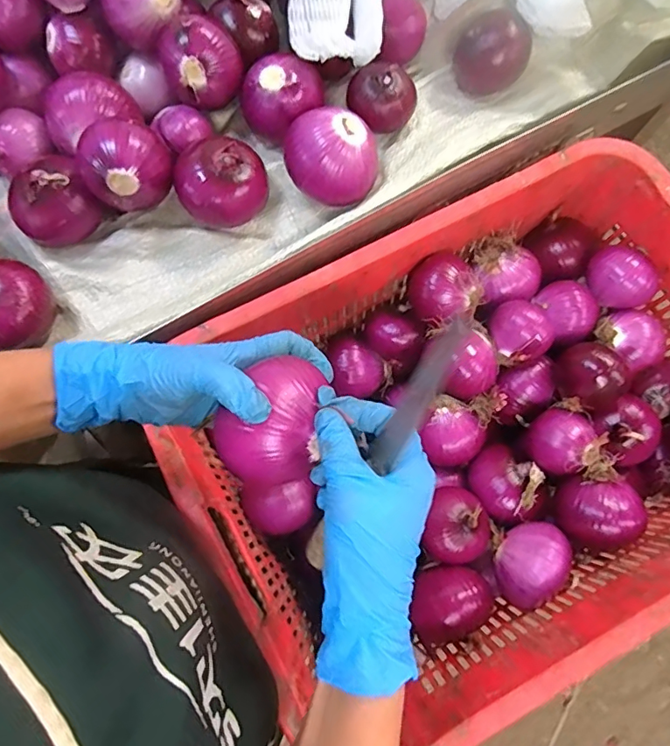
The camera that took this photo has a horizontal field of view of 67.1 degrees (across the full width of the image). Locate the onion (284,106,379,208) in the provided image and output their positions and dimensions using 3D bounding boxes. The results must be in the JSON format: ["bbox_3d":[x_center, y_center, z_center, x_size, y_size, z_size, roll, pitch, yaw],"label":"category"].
[{"bbox_3d":[-0.005,-0.212,0.498,0.091,0.062,0.076,17,78,5],"label":"onion"}]

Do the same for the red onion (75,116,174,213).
[{"bbox_3d":[-0.197,-0.195,0.483,0.080,0.066,0.065,-32,78,-6],"label":"red onion"}]

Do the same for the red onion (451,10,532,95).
[{"bbox_3d":[0.168,-0.345,0.547,0.078,0.057,0.064,12,77,4],"label":"red onion"}]

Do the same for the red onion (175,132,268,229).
[{"bbox_3d":[-0.114,-0.190,0.512,0.086,0.067,0.076,0,77,1],"label":"red onion"}]

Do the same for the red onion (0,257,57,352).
[{"bbox_3d":[-0.313,-0.064,0.481,0.079,0.061,0.086,0,77,1],"label":"red onion"}]

